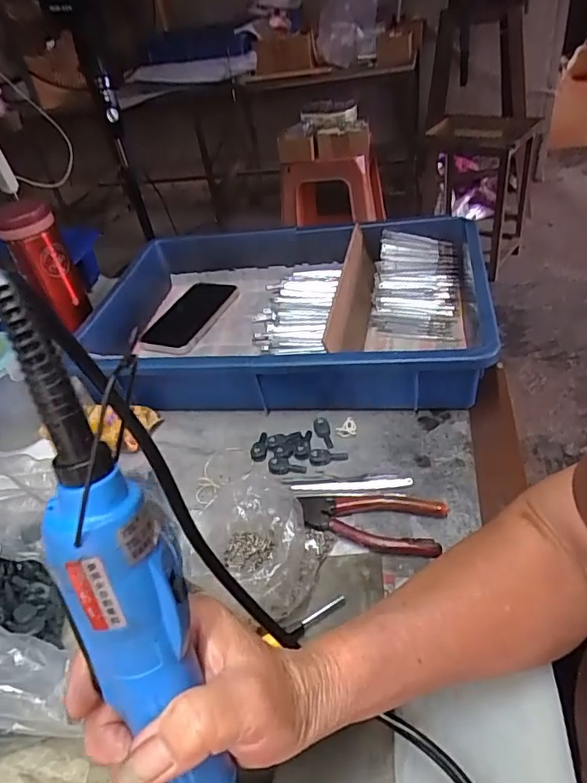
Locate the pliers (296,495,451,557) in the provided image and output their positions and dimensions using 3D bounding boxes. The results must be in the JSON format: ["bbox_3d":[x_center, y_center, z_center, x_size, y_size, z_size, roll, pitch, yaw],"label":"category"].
[{"bbox_3d":[0.061,0.099,0.430,0.114,0.011,0.050,9,43,22],"label":"pliers"}]

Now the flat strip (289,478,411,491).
[{"bbox_3d":[0.050,0.082,0.466,0.103,0.009,0.010,-4,40,8],"label":"flat strip"}]

